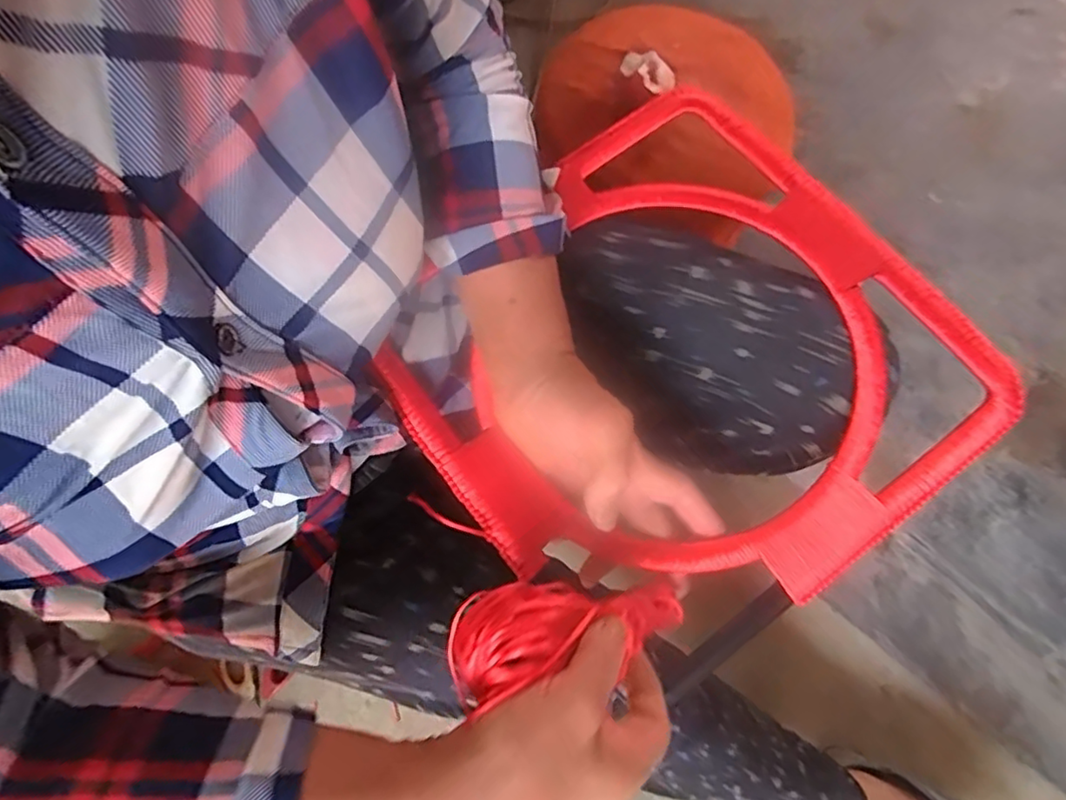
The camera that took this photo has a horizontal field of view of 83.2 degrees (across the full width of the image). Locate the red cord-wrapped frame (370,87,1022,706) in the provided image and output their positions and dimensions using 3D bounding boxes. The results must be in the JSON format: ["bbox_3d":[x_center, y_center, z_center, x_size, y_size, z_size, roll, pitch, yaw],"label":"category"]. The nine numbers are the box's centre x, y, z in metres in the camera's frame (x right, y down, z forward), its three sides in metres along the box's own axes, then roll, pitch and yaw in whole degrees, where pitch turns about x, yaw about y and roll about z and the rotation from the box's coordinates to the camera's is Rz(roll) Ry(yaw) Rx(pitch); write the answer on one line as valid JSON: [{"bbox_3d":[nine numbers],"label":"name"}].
[{"bbox_3d":[0.093,-0.023,0.393,0.323,0.027,0.319,-37,79,-7],"label":"red cord-wrapped frame"}]

